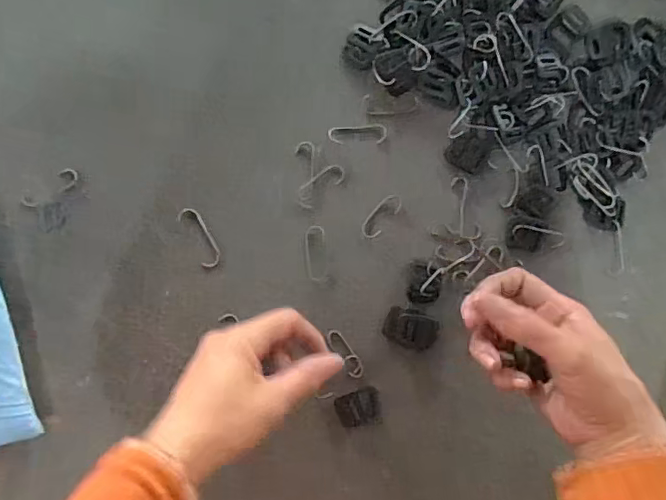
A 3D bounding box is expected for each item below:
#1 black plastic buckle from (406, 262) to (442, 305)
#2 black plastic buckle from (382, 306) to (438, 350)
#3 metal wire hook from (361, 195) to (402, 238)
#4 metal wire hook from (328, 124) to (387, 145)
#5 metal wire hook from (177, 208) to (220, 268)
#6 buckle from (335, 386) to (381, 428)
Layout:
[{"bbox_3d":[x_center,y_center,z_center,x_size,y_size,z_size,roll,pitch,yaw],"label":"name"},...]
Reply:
[{"bbox_3d":[0.070,0.025,0.422,0.026,0.004,0.031,2,89,-6],"label":"black plastic buckle"},{"bbox_3d":[0.059,0.060,0.421,0.040,0.004,0.029,17,88,-5],"label":"black plastic buckle"},{"bbox_3d":[0.037,-0.026,0.422,0.016,0.004,0.040,41,86,-4],"label":"metal wire hook"},{"bbox_3d":[0.019,-0.087,0.420,0.044,0.004,0.015,-5,90,-6],"label":"metal wire hook"},{"bbox_3d":[-0.098,-0.009,0.410,0.016,0.004,0.048,-29,92,-5],"label":"metal wire hook"},{"bbox_3d":[0.019,0.119,0.420,0.034,0.004,0.028,-8,90,-6],"label":"buckle"}]

